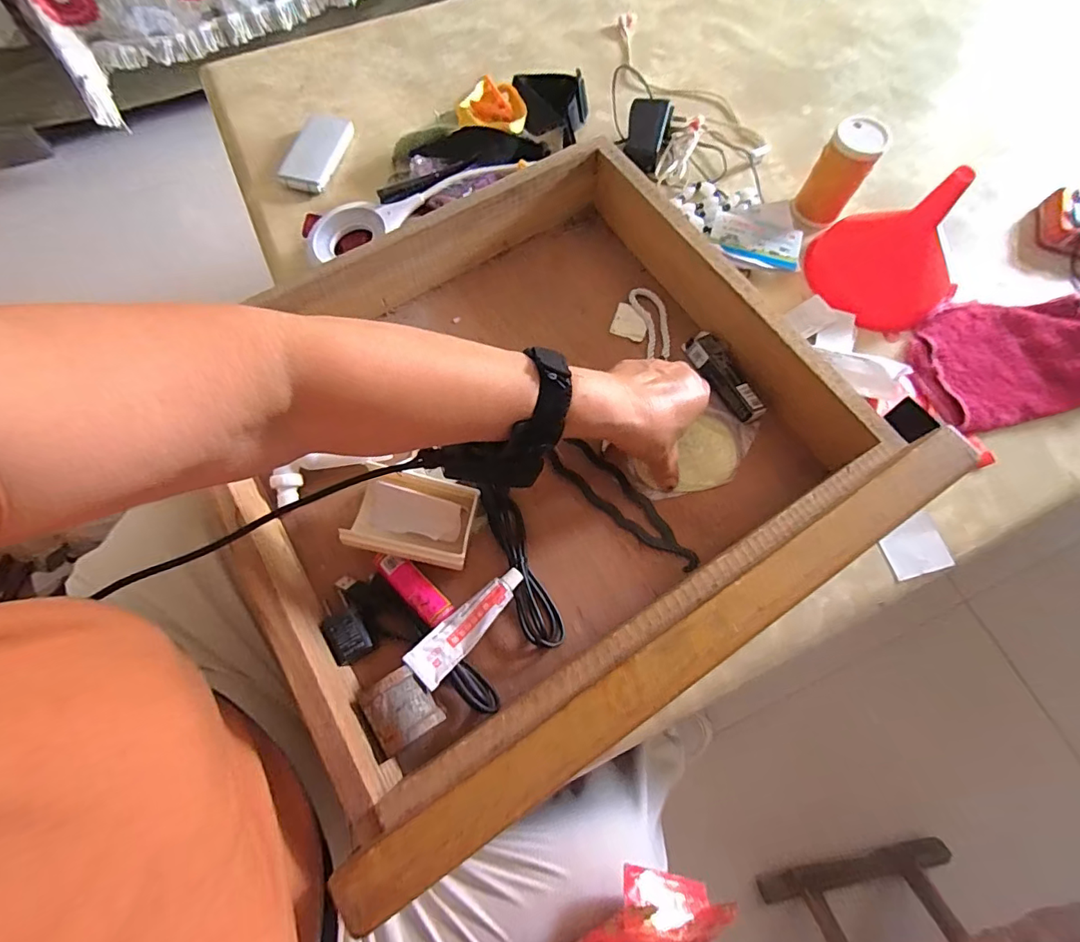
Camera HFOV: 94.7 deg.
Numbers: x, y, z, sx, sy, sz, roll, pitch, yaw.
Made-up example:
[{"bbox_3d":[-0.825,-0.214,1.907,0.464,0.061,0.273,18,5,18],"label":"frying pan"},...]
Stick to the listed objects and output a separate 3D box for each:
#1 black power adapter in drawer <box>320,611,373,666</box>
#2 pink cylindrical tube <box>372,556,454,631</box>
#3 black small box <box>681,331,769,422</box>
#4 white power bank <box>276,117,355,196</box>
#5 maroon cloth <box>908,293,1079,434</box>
[{"bbox_3d":[-0.138,0.121,0.361,0.029,0.024,0.033,-27,73,-10],"label":"black power adapter in drawer"},{"bbox_3d":[-0.095,0.089,0.377,0.070,0.020,0.021,41,75,13],"label":"pink cylindrical tube"},{"bbox_3d":[0.165,-0.084,0.447,0.025,0.021,0.093,-27,73,-10],"label":"black small box"},{"bbox_3d":[-0.253,-0.360,0.564,0.060,0.018,0.104,10,70,3],"label":"white power bank"},{"bbox_3d":[0.460,-0.113,0.475,0.206,0.027,0.124,-13,71,-5],"label":"maroon cloth"}]

